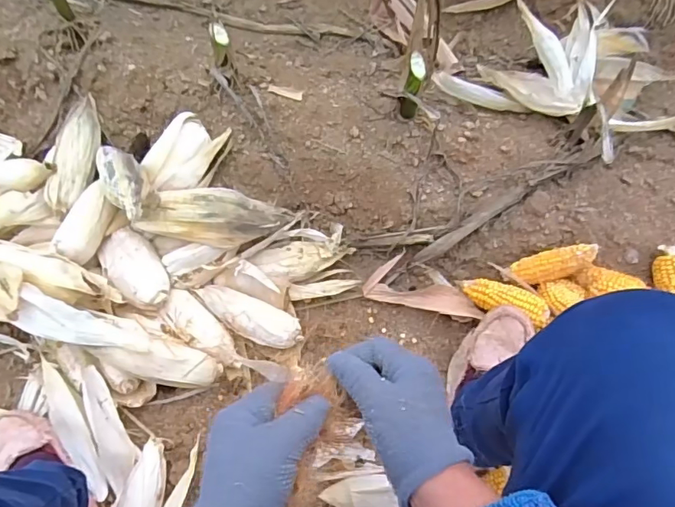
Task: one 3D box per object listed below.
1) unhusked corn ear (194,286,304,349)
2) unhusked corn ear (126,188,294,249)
[{"bbox_3d":[-0.135,0.100,0.746,0.165,0.044,0.058,20,66,7],"label":"unhusked corn ear"},{"bbox_3d":[-0.193,-0.054,0.730,0.225,0.067,0.092,12,65,4],"label":"unhusked corn ear"}]

